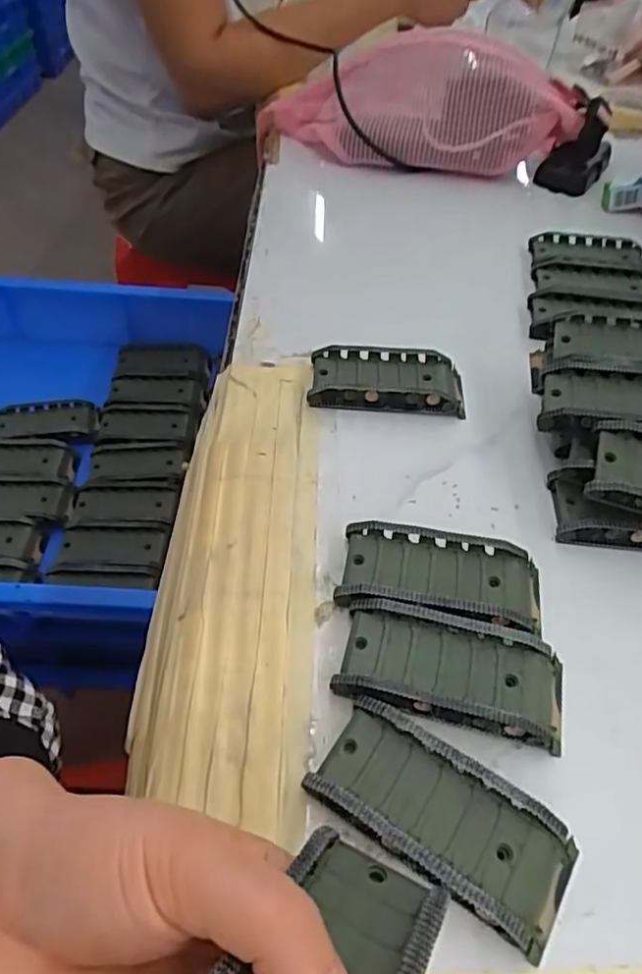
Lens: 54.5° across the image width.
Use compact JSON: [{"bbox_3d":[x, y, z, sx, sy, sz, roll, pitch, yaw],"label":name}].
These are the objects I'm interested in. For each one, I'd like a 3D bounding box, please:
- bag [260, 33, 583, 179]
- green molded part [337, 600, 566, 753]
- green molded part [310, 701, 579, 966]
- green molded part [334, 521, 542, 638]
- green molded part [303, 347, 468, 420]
[{"bbox_3d":[0.090,-0.385,0.615,0.310,0.100,0.138,9,50,3],"label":"bag"},{"bbox_3d":[0.058,0.081,0.273,0.096,0.019,0.046,13,50,7],"label":"green molded part"},{"bbox_3d":[0.046,0.124,0.236,0.097,0.019,0.047,29,54,19],"label":"green molded part"},{"bbox_3d":[0.059,0.045,0.304,0.096,0.019,0.047,10,50,4],"label":"green molded part"},{"bbox_3d":[0.042,-0.068,0.398,0.095,0.019,0.043,6,50,0],"label":"green molded part"}]

